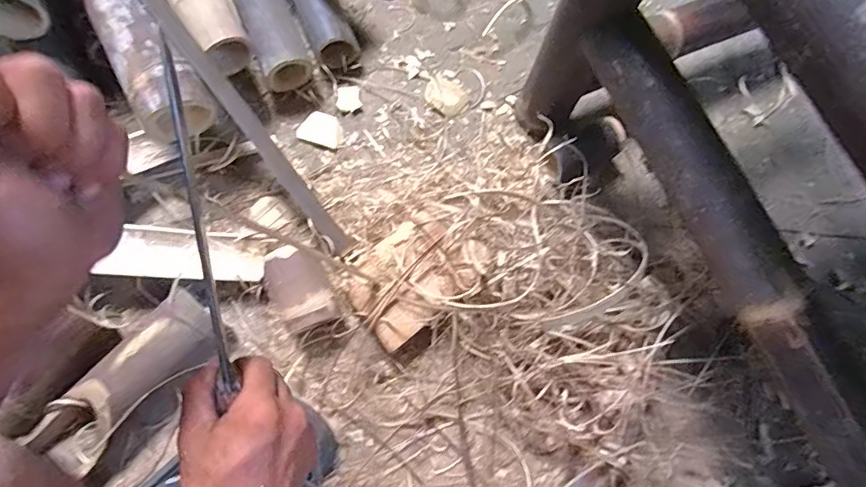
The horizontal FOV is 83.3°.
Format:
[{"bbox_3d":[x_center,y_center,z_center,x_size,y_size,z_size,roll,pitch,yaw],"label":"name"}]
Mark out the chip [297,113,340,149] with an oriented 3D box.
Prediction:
[{"bbox_3d":[-0.155,-0.159,0.676,0.059,0.013,0.044,18,75,3],"label":"chip"}]

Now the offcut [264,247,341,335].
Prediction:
[{"bbox_3d":[-0.157,0.054,0.580,0.066,0.055,0.097,-30,79,-11],"label":"offcut"}]

